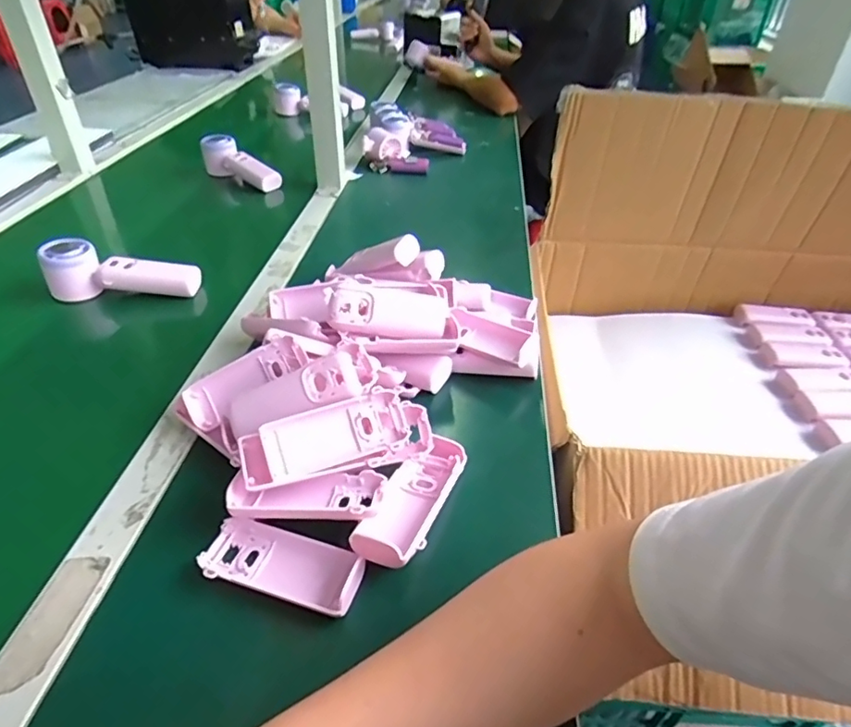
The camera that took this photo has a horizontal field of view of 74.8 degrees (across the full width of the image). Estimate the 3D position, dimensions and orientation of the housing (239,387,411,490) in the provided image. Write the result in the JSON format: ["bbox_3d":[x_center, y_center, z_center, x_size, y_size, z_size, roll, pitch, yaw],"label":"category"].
[{"bbox_3d":[-0.073,0.058,0.417,0.122,0.020,0.052,-13,76,-18],"label":"housing"}]

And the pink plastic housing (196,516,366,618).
[{"bbox_3d":[-0.095,0.135,0.374,0.108,0.014,0.045,14,41,15],"label":"pink plastic housing"}]

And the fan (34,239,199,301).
[{"bbox_3d":[-0.347,-0.110,0.641,0.160,0.057,0.043,-3,39,-4],"label":"fan"}]

